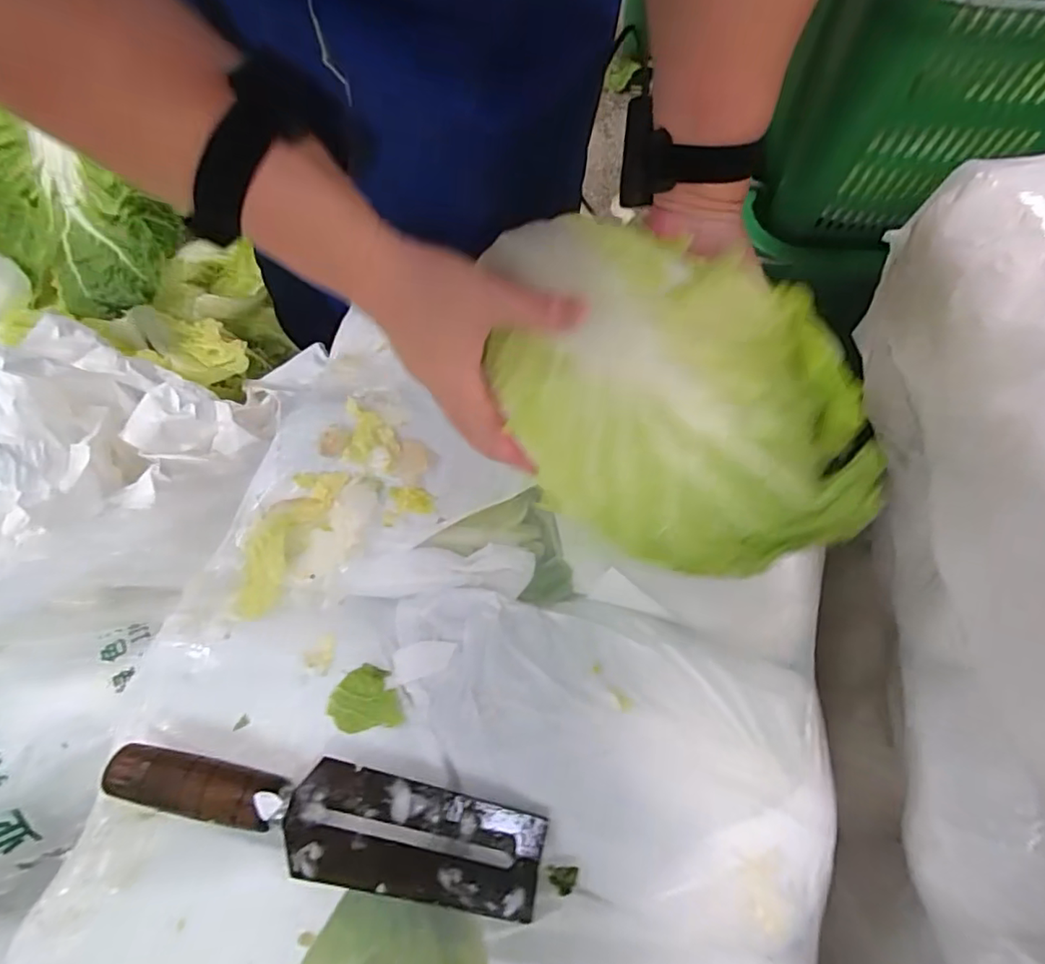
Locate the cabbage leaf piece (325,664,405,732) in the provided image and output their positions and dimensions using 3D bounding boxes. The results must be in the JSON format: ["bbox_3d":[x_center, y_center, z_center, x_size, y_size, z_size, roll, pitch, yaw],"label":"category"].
[{"bbox_3d":[-0.099,0.136,0.346,0.044,0.006,0.038,-7,64,-4],"label":"cabbage leaf piece"}]

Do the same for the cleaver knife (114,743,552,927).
[{"bbox_3d":[-0.110,0.190,0.310,0.243,0.026,0.057,10,64,4],"label":"cleaver knife"}]

